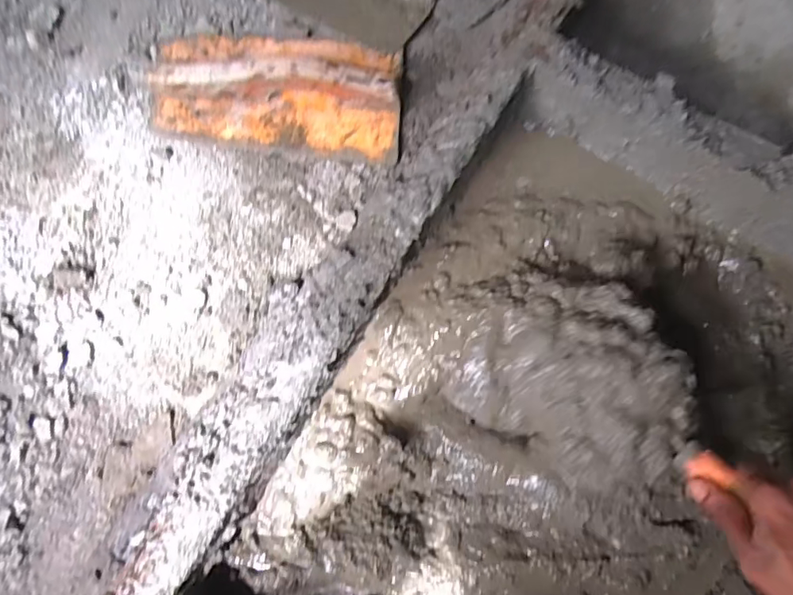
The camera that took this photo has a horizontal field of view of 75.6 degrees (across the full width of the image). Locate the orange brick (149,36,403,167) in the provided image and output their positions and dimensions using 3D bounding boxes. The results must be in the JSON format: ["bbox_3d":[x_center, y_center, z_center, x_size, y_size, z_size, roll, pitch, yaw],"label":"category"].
[{"bbox_3d":[-0.128,-0.231,0.554,0.270,0.073,0.144,7,78,1],"label":"orange brick"}]

